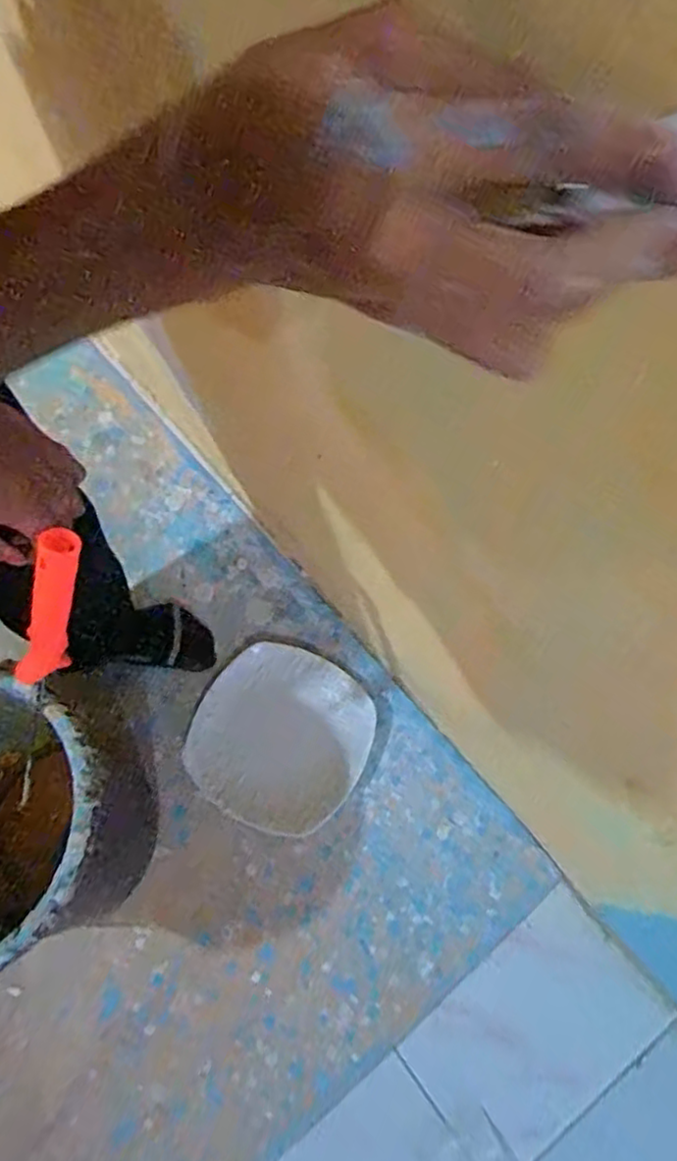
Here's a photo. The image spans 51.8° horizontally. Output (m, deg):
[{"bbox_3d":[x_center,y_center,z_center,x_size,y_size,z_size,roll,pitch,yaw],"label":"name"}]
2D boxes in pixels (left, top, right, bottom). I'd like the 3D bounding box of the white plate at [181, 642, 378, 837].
[{"bbox_3d":[-0.081,0.209,0.950,0.235,0.029,0.232,24,72,12],"label":"white plate"}]

